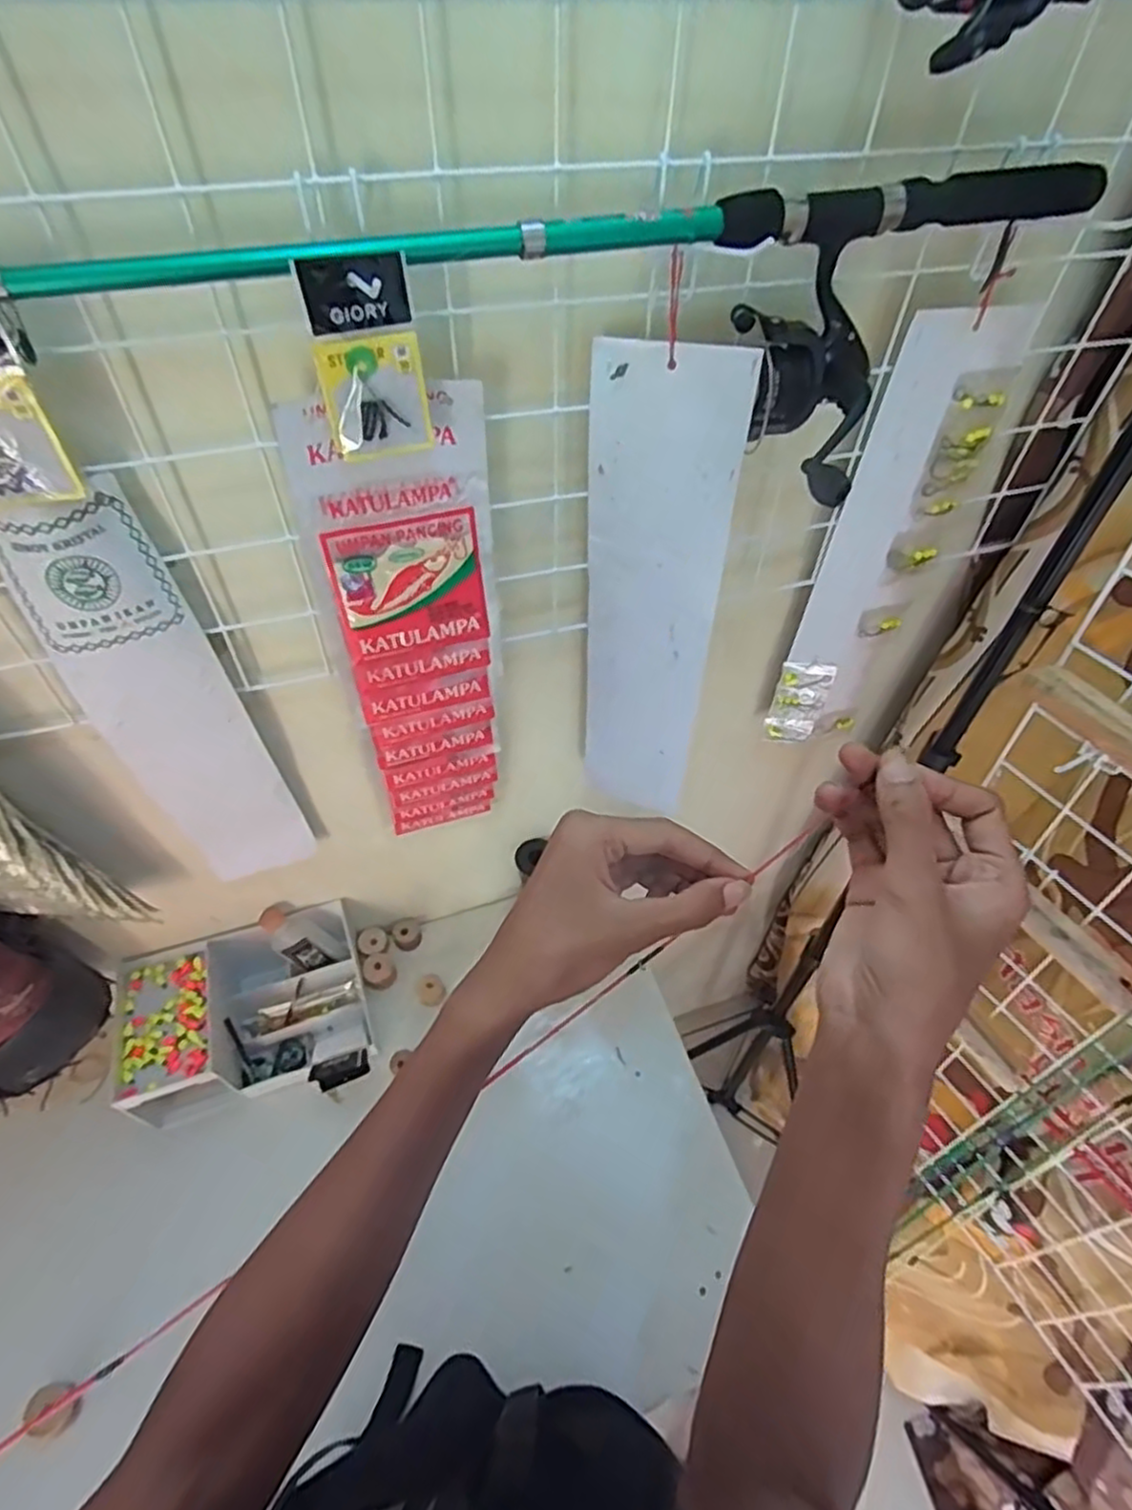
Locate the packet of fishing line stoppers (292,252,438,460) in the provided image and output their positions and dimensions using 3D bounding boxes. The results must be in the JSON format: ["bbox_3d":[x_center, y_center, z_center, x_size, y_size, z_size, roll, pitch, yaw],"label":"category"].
[{"bbox_3d":[-0.102,-0.204,0.376,0.051,0.093,0.009,-9,51,-8],"label":"packet of fishing line stoppers"}]

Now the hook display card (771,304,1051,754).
[{"bbox_3d":[0.269,-0.159,0.620,0.103,0.396,0.018,-3,48,-6],"label":"hook display card"}]

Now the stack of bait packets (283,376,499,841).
[{"bbox_3d":[-0.103,-0.067,0.556,0.110,0.403,0.025,-16,52,-14],"label":"stack of bait packets"}]

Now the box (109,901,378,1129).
[{"bbox_3d":[-0.340,0.281,0.778,0.230,0.121,0.157,-12,51,-11],"label":"box"}]

